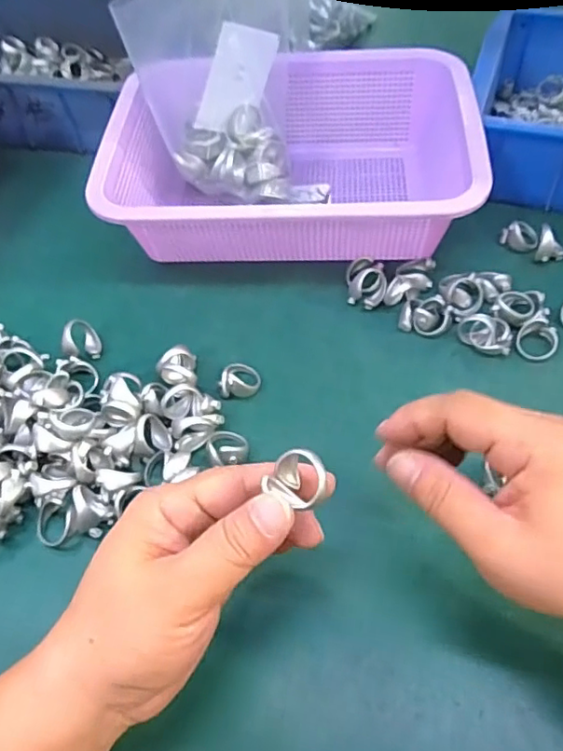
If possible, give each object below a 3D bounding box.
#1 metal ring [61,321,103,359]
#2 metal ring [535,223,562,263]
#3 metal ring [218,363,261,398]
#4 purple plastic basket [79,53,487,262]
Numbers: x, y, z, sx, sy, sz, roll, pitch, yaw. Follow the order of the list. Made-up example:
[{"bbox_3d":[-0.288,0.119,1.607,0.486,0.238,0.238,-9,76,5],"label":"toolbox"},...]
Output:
[{"bbox_3d":[-0.138,-0.024,0.395,0.026,0.023,0.022,-28,57,-14],"label":"metal ring"},{"bbox_3d":[0.194,-0.094,0.413,0.021,0.021,0.016,18,58,17],"label":"metal ring"},{"bbox_3d":[-0.027,0.002,0.372,0.026,0.018,0.021,-3,55,3],"label":"metal ring"},{"bbox_3d":[0.005,-0.160,0.440,0.265,0.083,0.174,-1,55,4],"label":"purple plastic basket"}]

